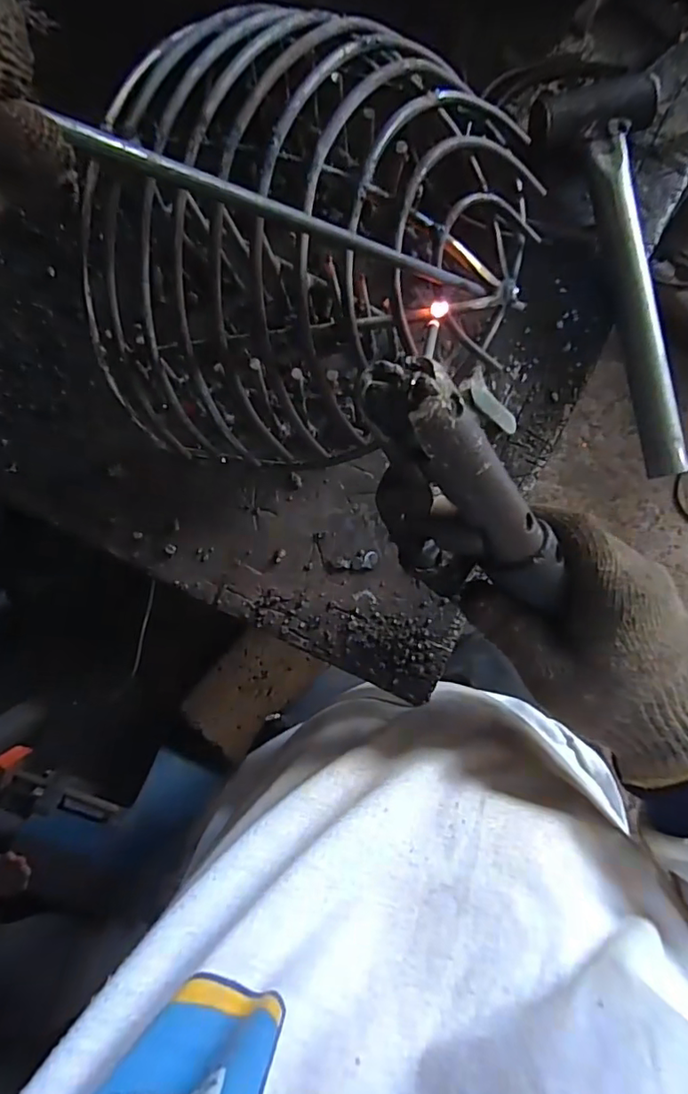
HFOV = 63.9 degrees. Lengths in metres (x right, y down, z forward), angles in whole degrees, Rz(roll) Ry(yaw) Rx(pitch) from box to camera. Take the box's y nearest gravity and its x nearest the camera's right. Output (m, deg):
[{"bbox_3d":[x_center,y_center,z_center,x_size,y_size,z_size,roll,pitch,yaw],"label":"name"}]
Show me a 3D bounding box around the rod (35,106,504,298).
[{"bbox_3d":[0.005,-0.103,0.187,0.006,0.196,0.006,-2,98,41],"label":"rod"}]

